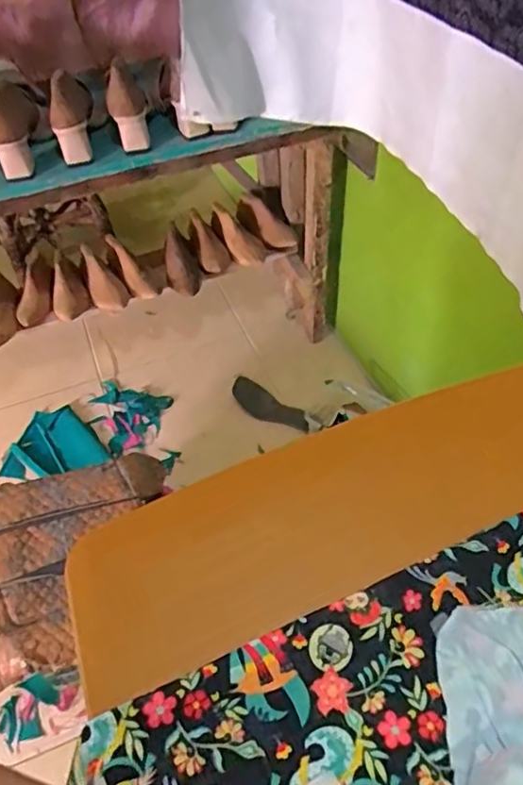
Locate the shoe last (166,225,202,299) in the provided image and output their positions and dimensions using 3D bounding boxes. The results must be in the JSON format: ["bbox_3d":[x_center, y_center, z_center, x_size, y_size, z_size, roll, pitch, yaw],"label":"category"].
[{"bbox_3d":[-0.187,-0.313,1.381,0.075,0.059,0.198,-10,49,-6],"label":"shoe last"}]

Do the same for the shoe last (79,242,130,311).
[{"bbox_3d":[-0.369,-0.267,1.336,0.078,0.064,0.176,-32,87,-22],"label":"shoe last"}]

